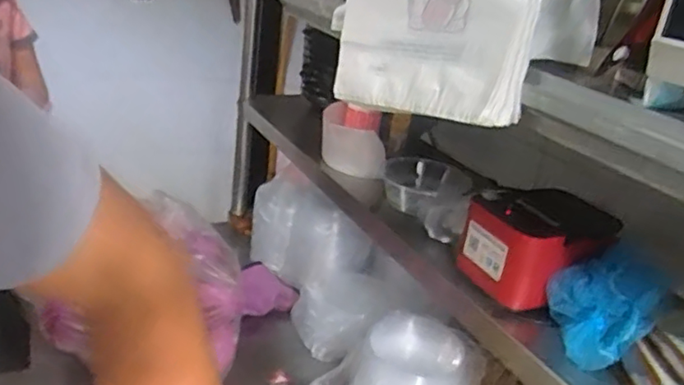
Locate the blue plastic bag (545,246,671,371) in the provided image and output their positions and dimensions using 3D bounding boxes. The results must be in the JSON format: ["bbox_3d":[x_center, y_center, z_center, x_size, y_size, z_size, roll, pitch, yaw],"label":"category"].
[{"bbox_3d":[0.279,0.118,0.641,0.095,0.098,0.118,5,22,-5],"label":"blue plastic bag"}]

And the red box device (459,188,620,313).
[{"bbox_3d":[0.227,0.061,0.729,0.142,0.096,0.143,-9,27,-35],"label":"red box device"}]

